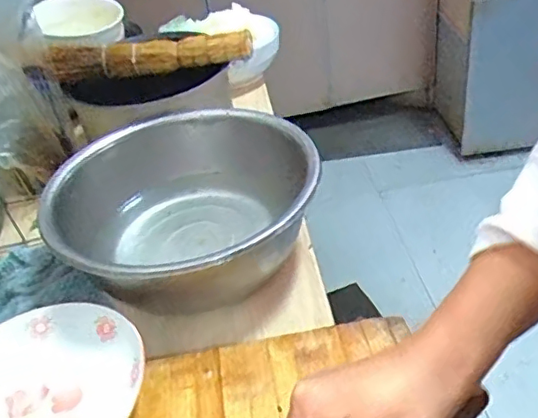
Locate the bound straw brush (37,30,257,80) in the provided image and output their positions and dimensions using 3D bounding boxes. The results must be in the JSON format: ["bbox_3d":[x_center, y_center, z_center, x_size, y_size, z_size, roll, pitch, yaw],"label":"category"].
[{"bbox_3d":[-0.156,-0.198,0.762,0.267,0.038,0.040,-7,37,4],"label":"bound straw brush"}]

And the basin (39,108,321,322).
[{"bbox_3d":[-0.087,-0.007,0.619,0.265,0.082,0.264,-6,37,5],"label":"basin"}]

